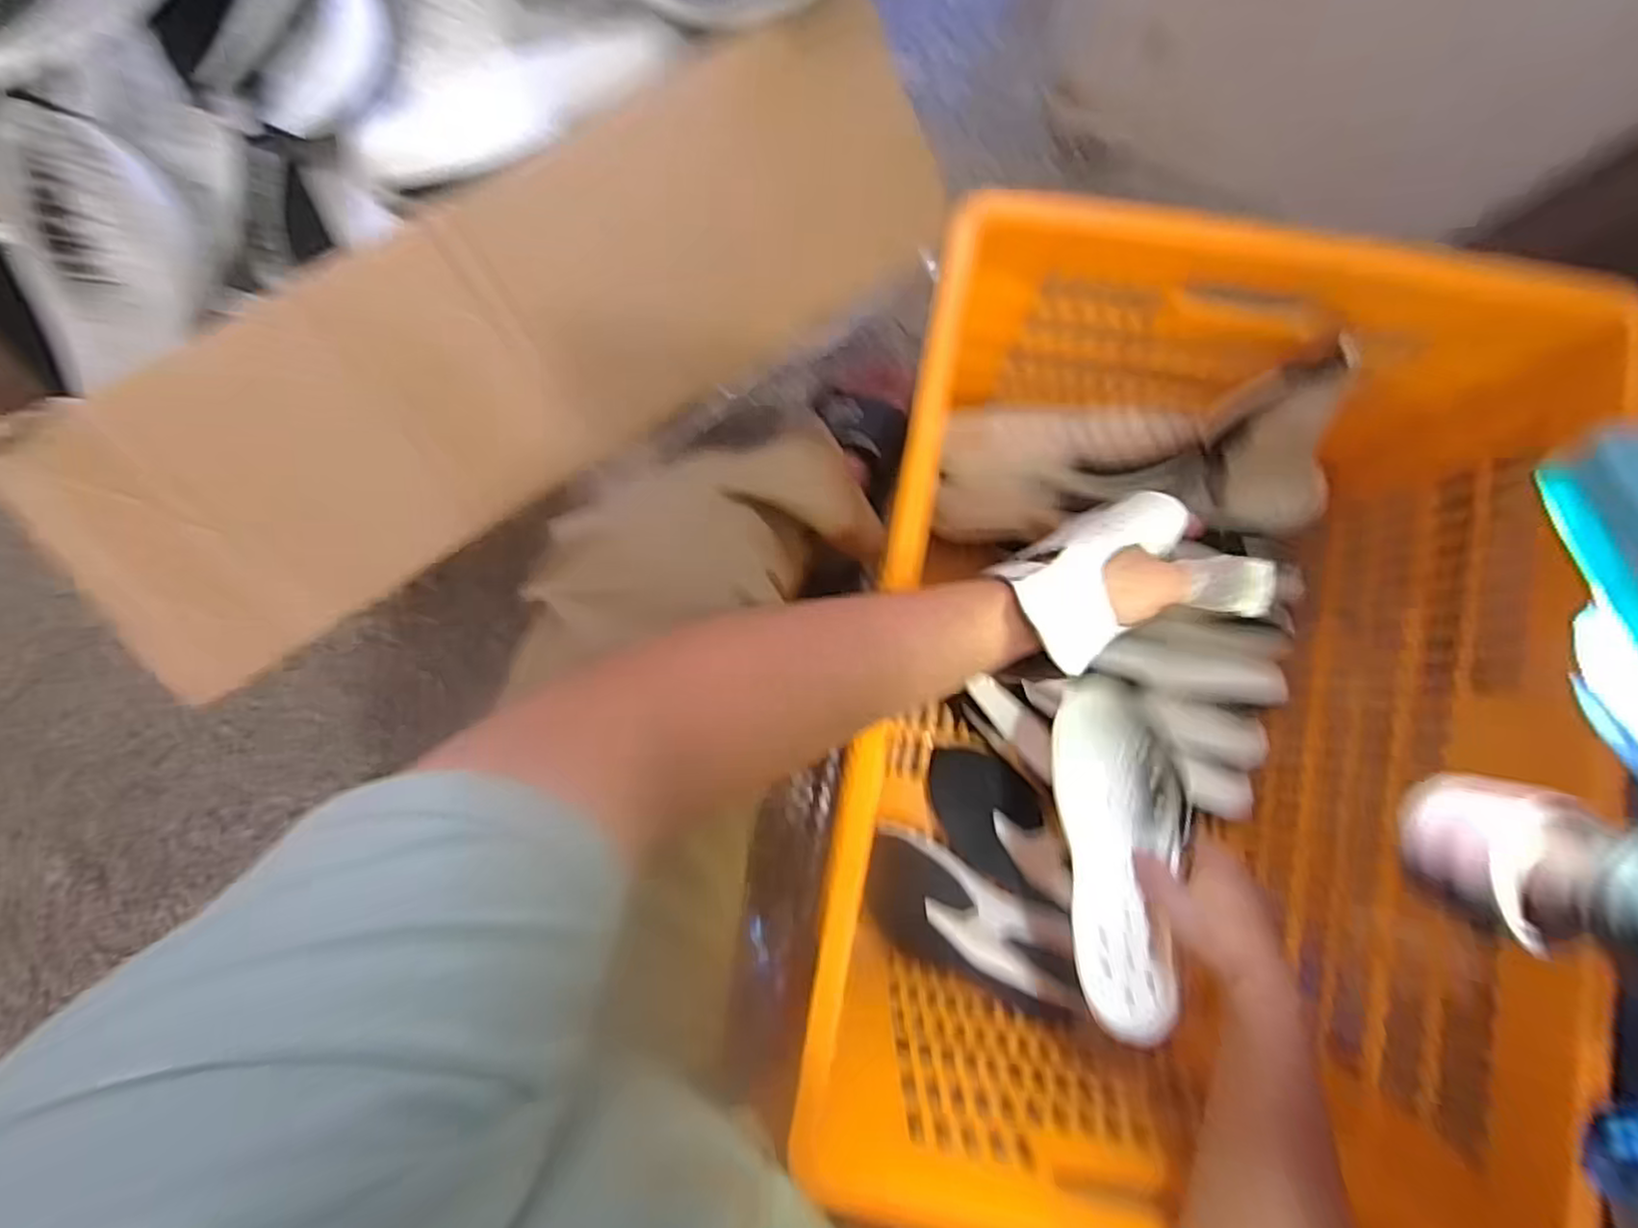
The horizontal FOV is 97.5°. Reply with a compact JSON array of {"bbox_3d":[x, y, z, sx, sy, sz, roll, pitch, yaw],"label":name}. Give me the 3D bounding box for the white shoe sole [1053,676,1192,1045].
[{"bbox_3d":[0.255,0.195,0.603,0.097,0.040,0.274,-4,77,22],"label":"white shoe sole"}]

